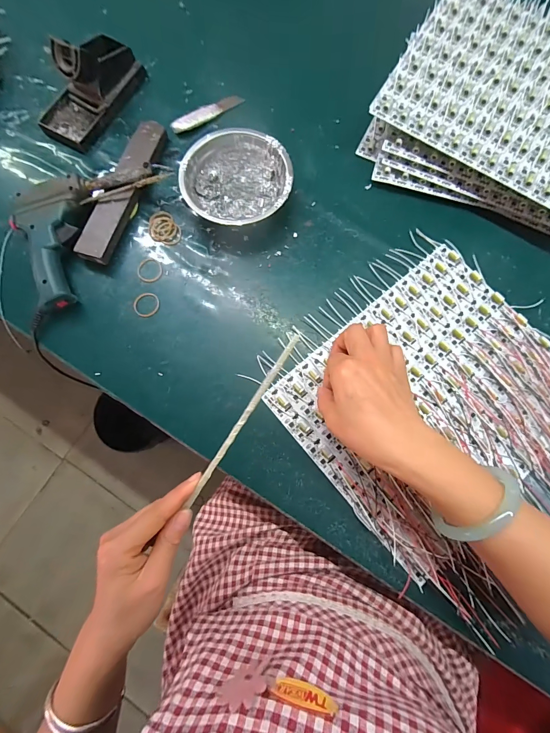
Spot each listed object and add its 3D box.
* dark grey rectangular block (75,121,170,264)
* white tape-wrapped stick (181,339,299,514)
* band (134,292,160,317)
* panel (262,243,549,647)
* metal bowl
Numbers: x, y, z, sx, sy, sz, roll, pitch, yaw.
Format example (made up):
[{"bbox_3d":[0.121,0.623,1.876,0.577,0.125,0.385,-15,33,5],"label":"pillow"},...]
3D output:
[{"bbox_3d":[-0.185,-0.217,0.393,0.036,0.026,0.197,16,79,4],"label":"dark grey rectangular block"},{"bbox_3d":[-0.030,0.050,0.293,0.009,0.005,0.182,33,93,7],"label":"white tape-wrapped stick"},{"bbox_3d":[-0.149,-0.072,0.372,0.028,0.004,0.030,0,78,1],"label":"band"},{"bbox_3d":[0.200,0.061,0.342,0.293,0.009,0.307,-39,81,-7],"label":"panel"},{"bbox_3d":[-0.044,-0.220,0.385,0.123,0.039,0.117,0,78,1],"label":"metal bowl"}]

